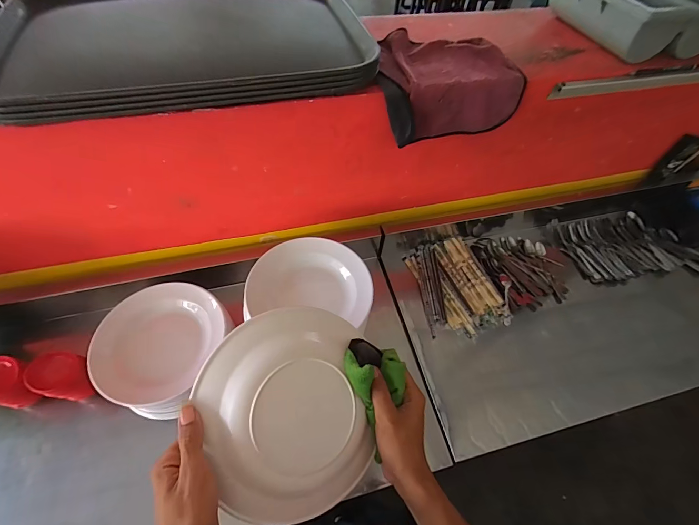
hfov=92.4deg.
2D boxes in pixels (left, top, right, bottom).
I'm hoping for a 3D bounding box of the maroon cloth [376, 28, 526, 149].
[{"bbox_3d":[0.161,-0.328,0.619,0.252,0.097,0.171,-13,59,-12],"label":"maroon cloth"}]

